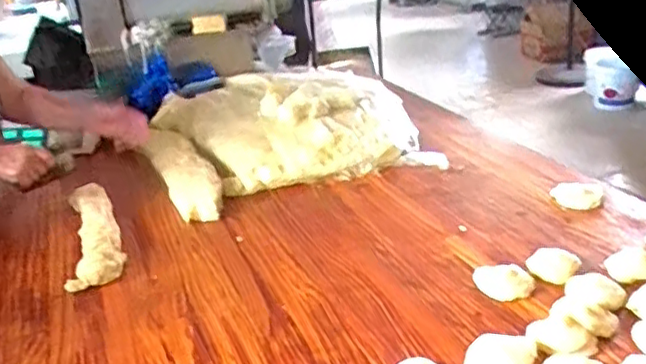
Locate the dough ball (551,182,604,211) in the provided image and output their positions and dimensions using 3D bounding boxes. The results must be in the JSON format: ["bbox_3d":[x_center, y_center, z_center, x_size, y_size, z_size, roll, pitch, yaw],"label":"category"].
[{"bbox_3d":[0.507,0.025,1.279,0.095,0.034,0.067,1,25,14],"label":"dough ball"}]

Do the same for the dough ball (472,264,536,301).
[{"bbox_3d":[0.279,0.154,1.002,0.092,0.041,0.056,6,26,24],"label":"dough ball"}]

